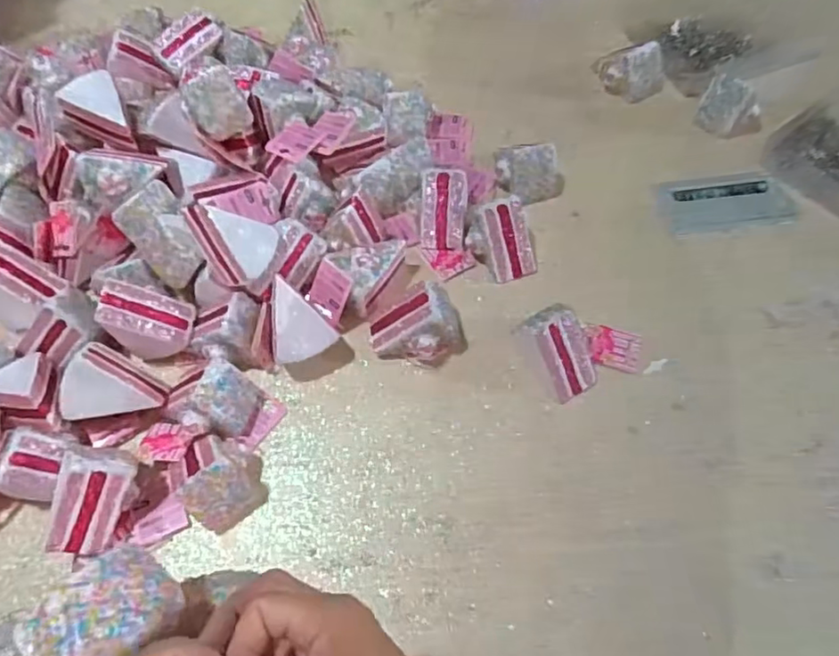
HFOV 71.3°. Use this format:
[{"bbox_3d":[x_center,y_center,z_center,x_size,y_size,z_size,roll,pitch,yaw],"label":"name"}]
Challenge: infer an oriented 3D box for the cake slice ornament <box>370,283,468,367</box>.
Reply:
[{"bbox_3d":[-0.002,-0.002,0.611,0.104,0.069,0.064,0,60,-1],"label":"cake slice ornament"}]

